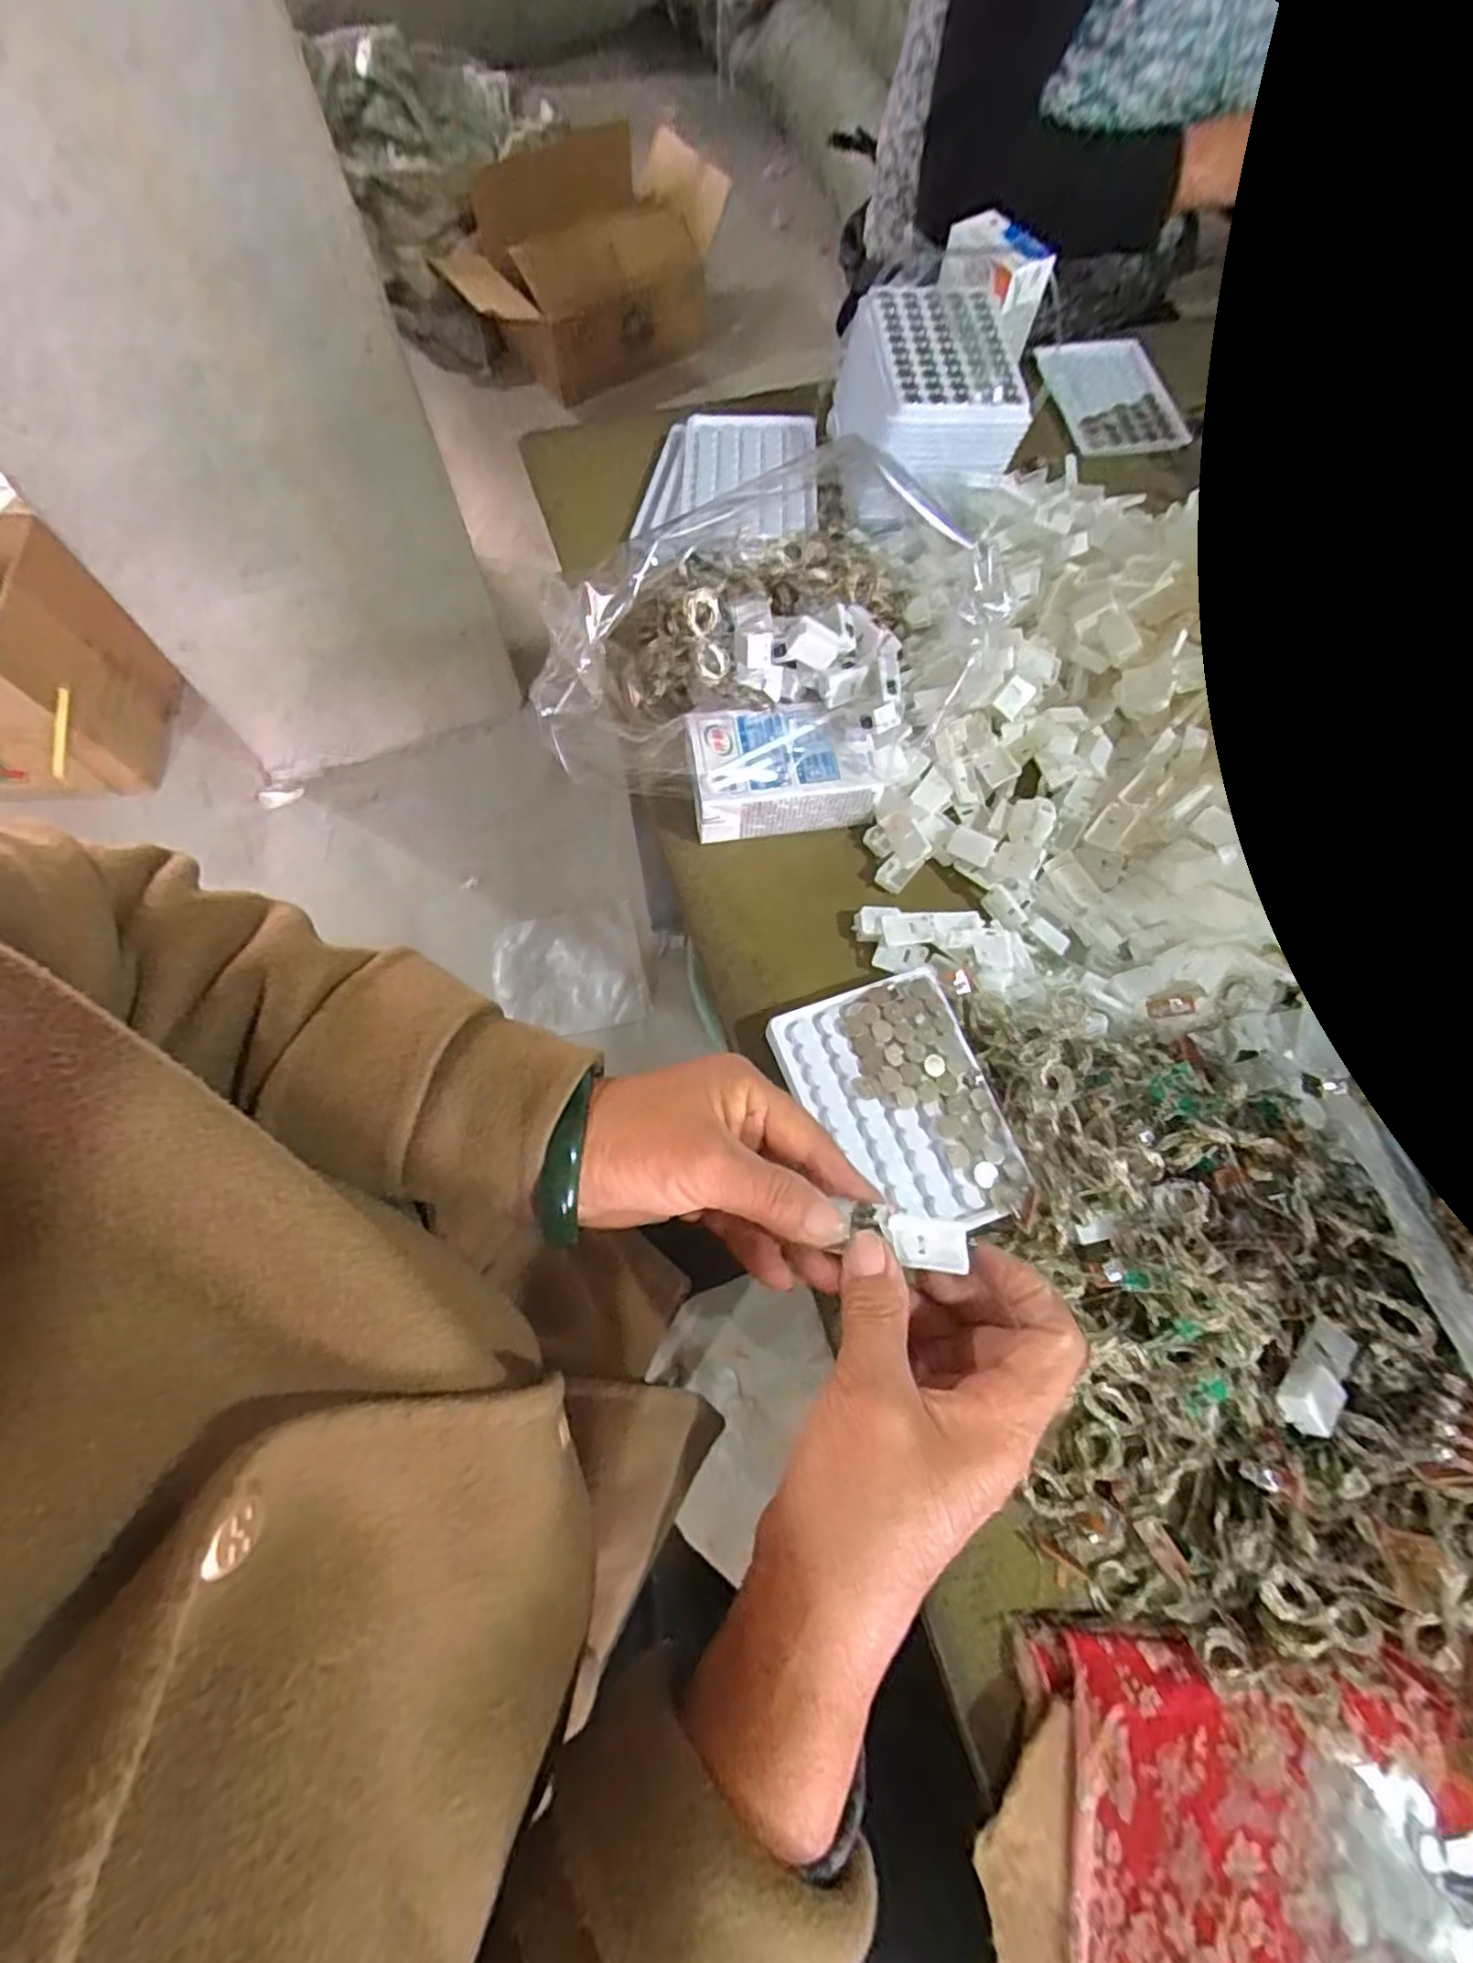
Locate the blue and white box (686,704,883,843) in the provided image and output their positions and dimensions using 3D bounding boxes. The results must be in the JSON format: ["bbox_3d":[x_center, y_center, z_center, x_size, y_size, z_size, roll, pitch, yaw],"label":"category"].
[{"bbox_3d":[0.027,-0.124,0.422,0.104,0.044,0.059,-6,70,-4],"label":"blue and white box"}]

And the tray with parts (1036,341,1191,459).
[{"bbox_3d":[0.306,-0.482,0.587,0.103,0.014,0.122,-9,70,-5],"label":"tray with parts"}]

